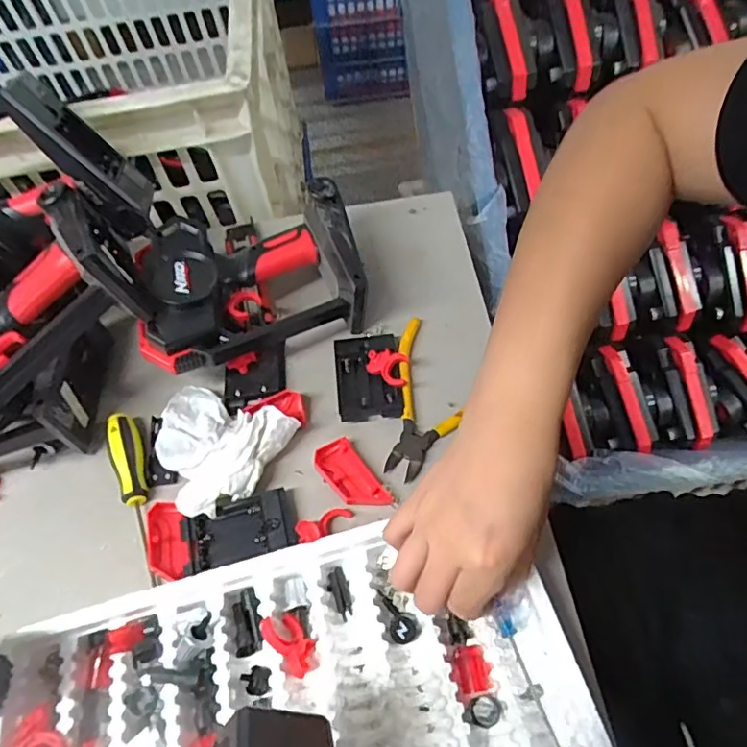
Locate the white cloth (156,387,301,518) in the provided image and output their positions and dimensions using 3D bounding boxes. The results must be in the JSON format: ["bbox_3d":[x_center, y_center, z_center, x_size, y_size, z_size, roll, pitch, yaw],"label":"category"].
[{"bbox_3d":[-0.130,0.059,0.430,0.108,0.030,0.094,19,61,17],"label":"white cloth"}]

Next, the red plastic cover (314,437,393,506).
[{"bbox_3d":[-0.018,0.081,0.426,0.033,0.008,0.065,-33,60,-15],"label":"red plastic cover"}]

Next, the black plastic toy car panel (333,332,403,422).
[{"bbox_3d":[-0.003,0.000,0.472,0.056,0.014,0.085,-5,57,3],"label":"black plastic toy car panel"}]

